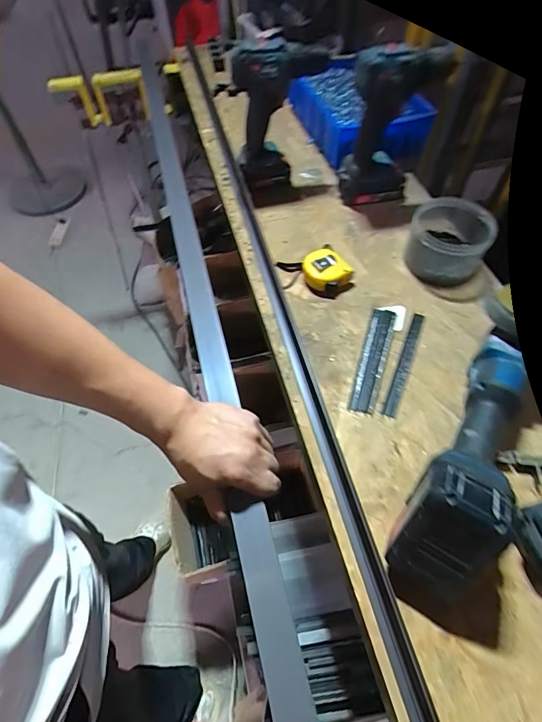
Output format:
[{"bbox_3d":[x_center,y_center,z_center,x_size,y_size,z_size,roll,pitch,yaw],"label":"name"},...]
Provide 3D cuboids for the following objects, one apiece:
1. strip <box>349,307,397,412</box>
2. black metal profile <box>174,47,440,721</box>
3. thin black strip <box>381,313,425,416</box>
[{"bbox_3d":[0.140,-0.005,0.540,0.033,0.004,0.169,16,59,10],"label":"strip"},{"bbox_3d":[-0.035,-0.211,0.679,0.039,0.030,1.355,-13,59,-8],"label":"black metal profile"},{"bbox_3d":[0.182,0.002,0.537,0.016,0.004,0.173,21,60,13],"label":"thin black strip"}]

